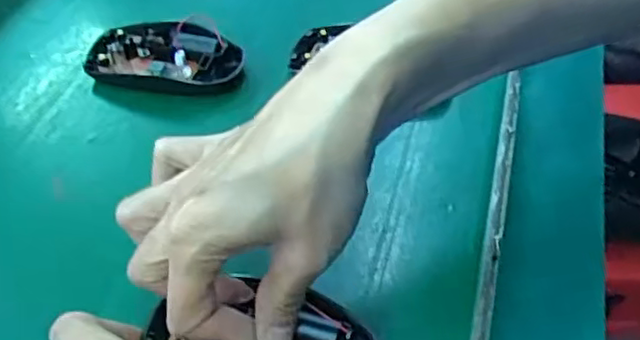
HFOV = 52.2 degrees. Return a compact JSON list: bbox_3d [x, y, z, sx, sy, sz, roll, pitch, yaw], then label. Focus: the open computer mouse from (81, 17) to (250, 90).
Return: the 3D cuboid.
[{"bbox_3d":[-0.101,-0.077,0.434,0.101,0.020,0.063,-1,47,0],"label":"open computer mouse"}]

